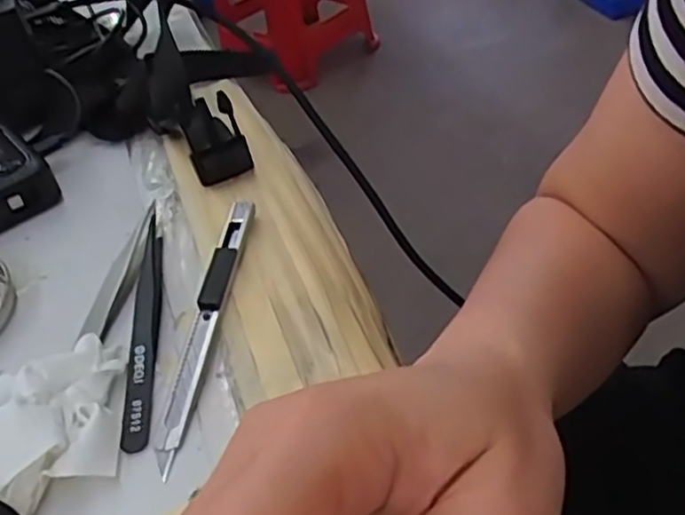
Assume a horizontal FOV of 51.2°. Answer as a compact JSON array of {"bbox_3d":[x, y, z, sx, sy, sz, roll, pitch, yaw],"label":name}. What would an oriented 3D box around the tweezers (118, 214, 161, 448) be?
[{"bbox_3d":[-0.085,0.026,0.305,0.012,0.008,0.124,-9,42,-1],"label":"tweezers"}]

